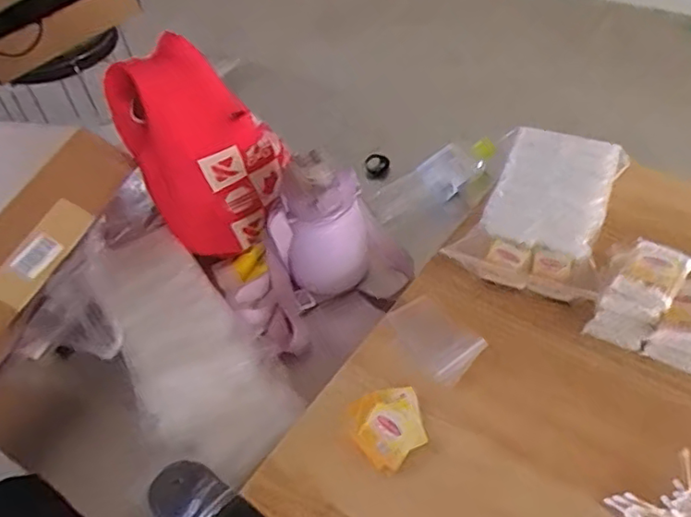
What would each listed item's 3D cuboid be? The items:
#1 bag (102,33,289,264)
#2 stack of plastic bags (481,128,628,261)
[{"bbox_3d":[-0.181,-0.143,0.769,0.147,0.230,0.160,31,58,29],"label":"bag"},{"bbox_3d":[0.246,-0.084,0.712,0.124,0.025,0.193,16,52,20],"label":"stack of plastic bags"}]

